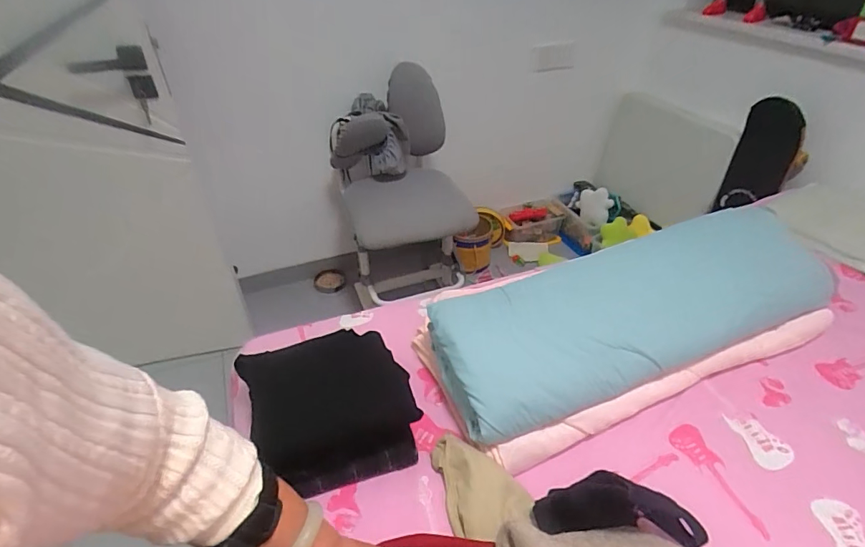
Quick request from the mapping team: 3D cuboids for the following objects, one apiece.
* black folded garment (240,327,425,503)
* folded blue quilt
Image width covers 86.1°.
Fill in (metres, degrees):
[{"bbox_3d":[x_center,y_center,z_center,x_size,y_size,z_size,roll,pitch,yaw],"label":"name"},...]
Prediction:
[{"bbox_3d":[-0.182,0.227,0.806,0.277,0.078,0.291,-22,56,-17],"label":"black folded garment"},{"bbox_3d":[0.452,0.048,0.942,0.920,0.136,0.276,-16,42,-18],"label":"folded blue quilt"}]

